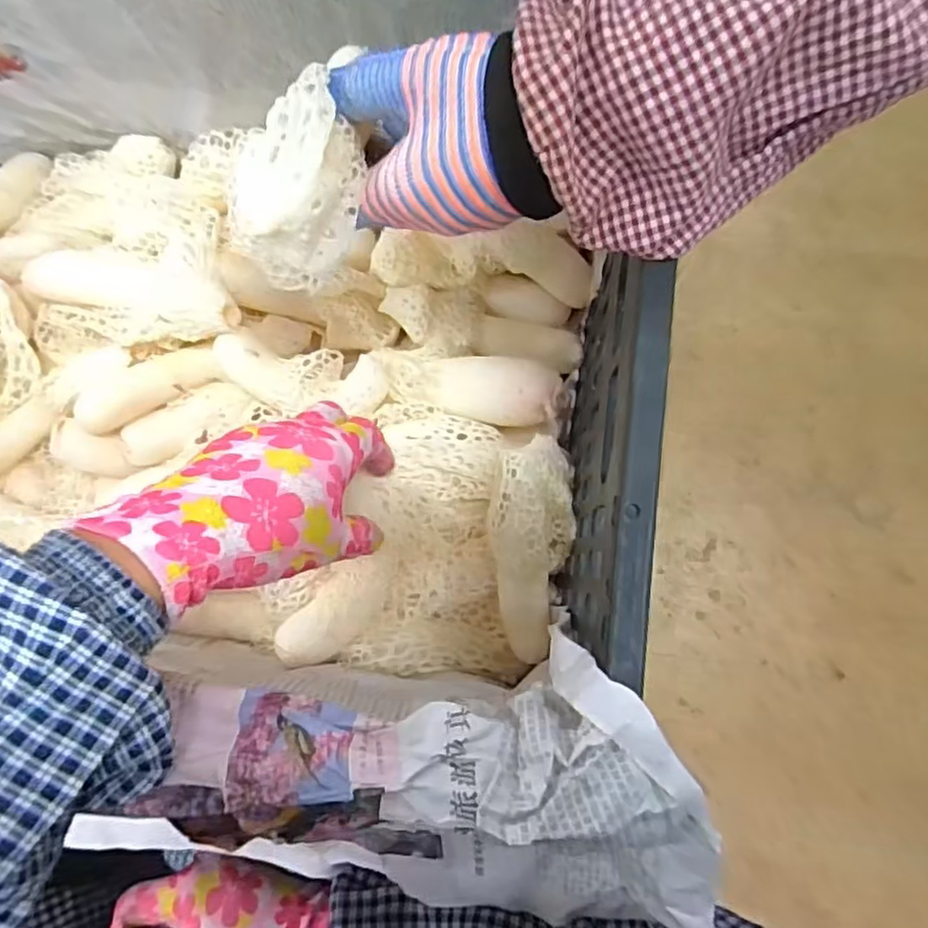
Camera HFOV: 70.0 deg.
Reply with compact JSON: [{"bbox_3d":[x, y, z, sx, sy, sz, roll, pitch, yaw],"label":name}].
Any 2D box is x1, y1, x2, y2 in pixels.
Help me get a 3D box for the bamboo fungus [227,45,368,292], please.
[{"bbox_3d":[-0.062,-0.117,0.266,0.034,0.043,0.087,14,84,6],"label":"bamboo fungus"}]

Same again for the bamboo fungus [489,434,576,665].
[{"bbox_3d":[0.040,0.050,0.394,0.048,0.026,0.130,2,83,4],"label":"bamboo fungus"}]

